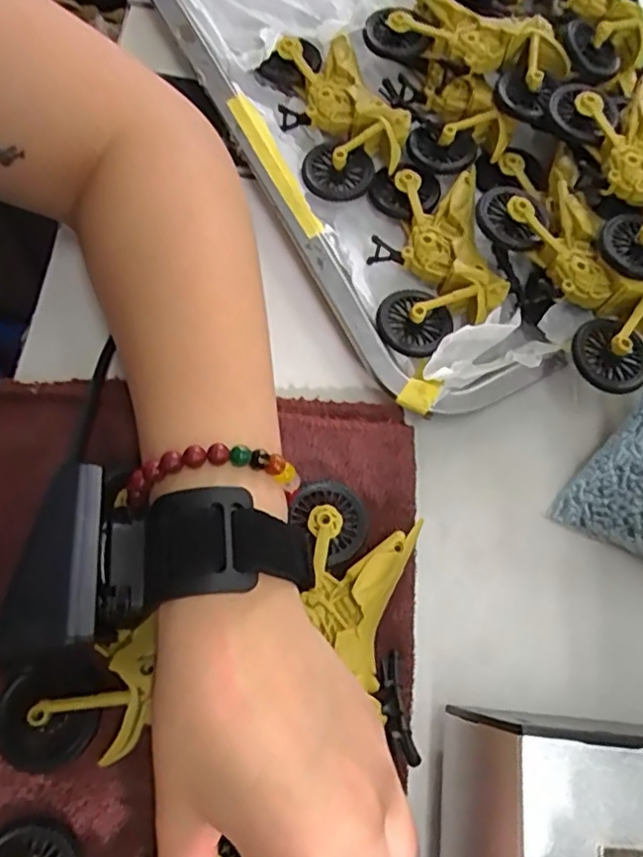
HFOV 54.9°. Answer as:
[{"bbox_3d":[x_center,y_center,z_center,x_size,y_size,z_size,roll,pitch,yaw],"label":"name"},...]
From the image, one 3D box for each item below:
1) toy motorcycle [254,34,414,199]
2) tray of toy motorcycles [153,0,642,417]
[{"bbox_3d":[0.009,-0.170,0.335,0.060,0.021,0.096,-19,73,-13],"label":"toy motorcycle"},{"bbox_3d":[0.073,-0.183,0.345,0.245,0.066,0.362,-27,75,-15],"label":"tray of toy motorcycles"}]

